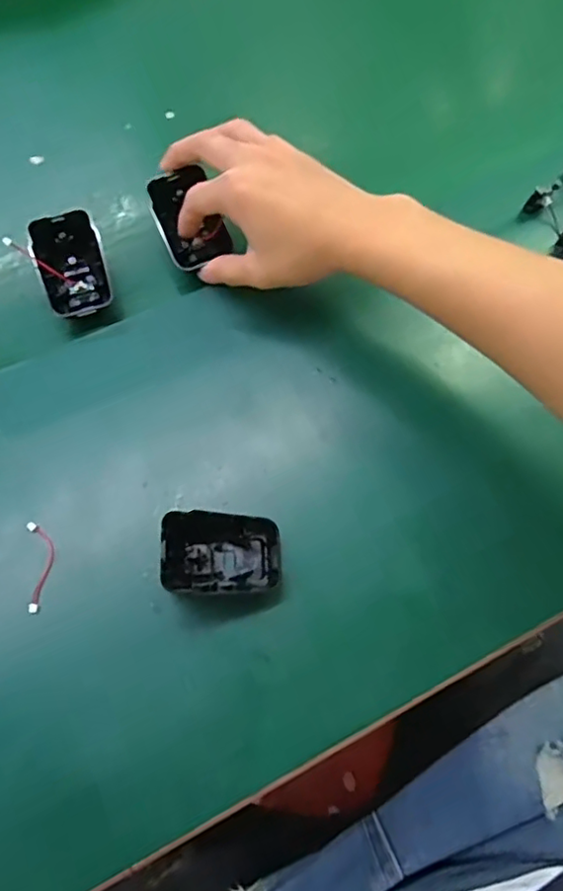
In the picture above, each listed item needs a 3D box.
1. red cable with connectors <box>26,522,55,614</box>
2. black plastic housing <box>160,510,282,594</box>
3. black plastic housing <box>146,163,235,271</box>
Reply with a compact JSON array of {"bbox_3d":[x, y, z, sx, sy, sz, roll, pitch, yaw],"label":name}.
[{"bbox_3d":[-0.140,0.070,0.349,0.014,0.006,0.052,-8,67,-4],"label":"red cable with connectors"},{"bbox_3d":[-0.032,0.060,0.335,0.062,0.040,0.042,-5,67,-4],"label":"black plastic housing"},{"bbox_3d":[-0.065,-0.158,0.425,0.043,0.022,0.068,-25,85,-23],"label":"black plastic housing"}]

